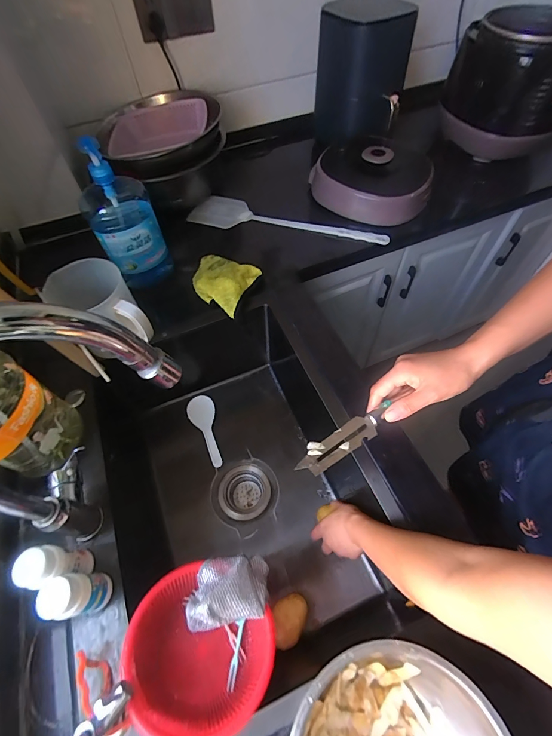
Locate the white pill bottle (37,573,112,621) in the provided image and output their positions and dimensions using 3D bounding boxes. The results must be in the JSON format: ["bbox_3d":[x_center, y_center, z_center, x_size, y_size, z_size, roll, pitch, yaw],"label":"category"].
[{"bbox_3d":[-0.229,0.264,0.394,0.044,0.084,0.041,-1,58,1],"label":"white pill bottle"}]

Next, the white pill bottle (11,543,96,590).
[{"bbox_3d":[-0.262,0.238,0.403,0.044,0.084,0.041,-1,58,1],"label":"white pill bottle"}]

